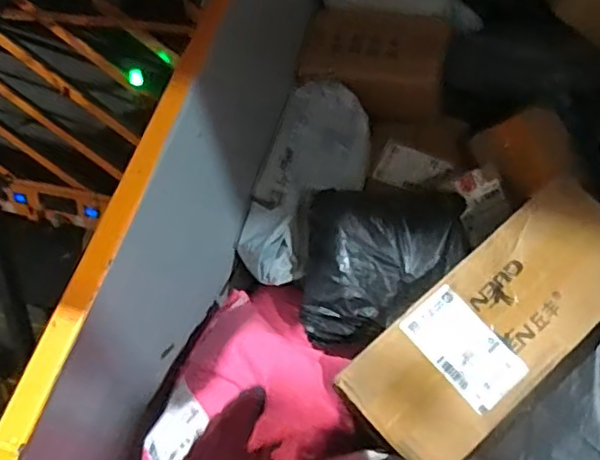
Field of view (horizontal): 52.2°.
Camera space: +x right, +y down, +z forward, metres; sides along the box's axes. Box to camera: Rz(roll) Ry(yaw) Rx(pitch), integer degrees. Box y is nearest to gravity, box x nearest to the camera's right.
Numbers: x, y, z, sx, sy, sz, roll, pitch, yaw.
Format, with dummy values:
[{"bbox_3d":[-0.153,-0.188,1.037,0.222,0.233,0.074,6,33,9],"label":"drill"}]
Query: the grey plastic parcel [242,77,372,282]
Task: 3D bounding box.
[{"bbox_3d":[0.007,-0.068,0.919,0.135,0.083,0.332,14,67,22],"label":"grey plastic parcel"}]

